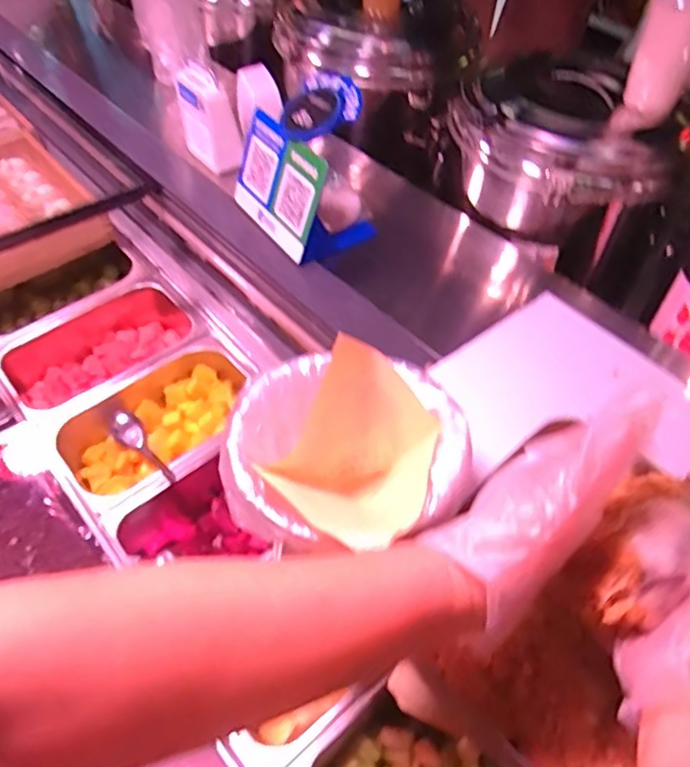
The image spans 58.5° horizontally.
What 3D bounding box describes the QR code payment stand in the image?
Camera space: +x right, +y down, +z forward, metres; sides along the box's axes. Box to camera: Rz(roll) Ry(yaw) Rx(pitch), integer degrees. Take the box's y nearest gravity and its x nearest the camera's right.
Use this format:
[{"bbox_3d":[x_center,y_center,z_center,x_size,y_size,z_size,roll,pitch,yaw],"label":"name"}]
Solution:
[{"bbox_3d":[-0.049,-0.266,0.745,0.126,0.151,0.178,-29,58,-24],"label":"QR code payment stand"}]

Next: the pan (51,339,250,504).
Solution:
[{"bbox_3d":[-0.237,0.062,0.810,0.242,0.088,0.147,-34,60,-27],"label":"pan"}]

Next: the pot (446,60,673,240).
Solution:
[{"bbox_3d":[0.267,-0.306,0.825,0.206,0.149,0.256,-7,51,-9],"label":"pot"}]

